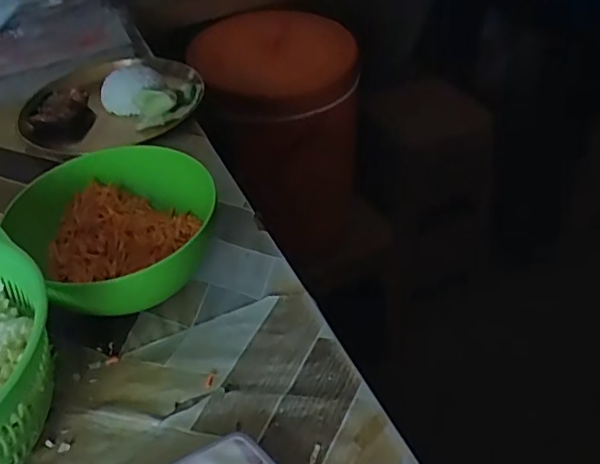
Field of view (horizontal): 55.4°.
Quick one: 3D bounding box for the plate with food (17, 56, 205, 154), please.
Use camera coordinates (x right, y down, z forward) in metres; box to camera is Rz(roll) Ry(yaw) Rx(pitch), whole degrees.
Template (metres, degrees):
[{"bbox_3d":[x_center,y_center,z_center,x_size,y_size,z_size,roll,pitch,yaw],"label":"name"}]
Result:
[{"bbox_3d":[-0.250,-0.170,0.761,0.229,0.057,0.135,-15,43,-11],"label":"plate with food"}]

